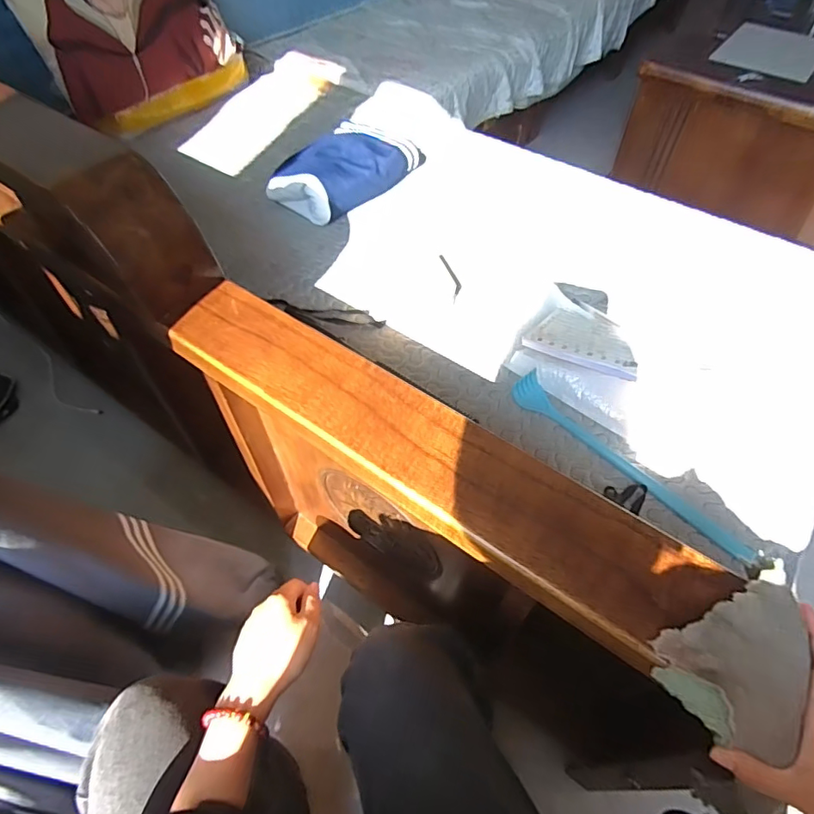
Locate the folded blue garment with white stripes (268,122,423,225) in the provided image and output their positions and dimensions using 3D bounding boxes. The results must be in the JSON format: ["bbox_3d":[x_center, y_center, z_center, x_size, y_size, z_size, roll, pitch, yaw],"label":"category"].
[{"bbox_3d":[-0.111,-0.461,0.990,0.193,0.066,0.292,27,58,18],"label":"folded blue garment with white stripes"}]

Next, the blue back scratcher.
[{"bbox_3d":[0.266,0.064,0.639,0.041,0.017,0.327,-38,62,-25],"label":"blue back scratcher"}]

